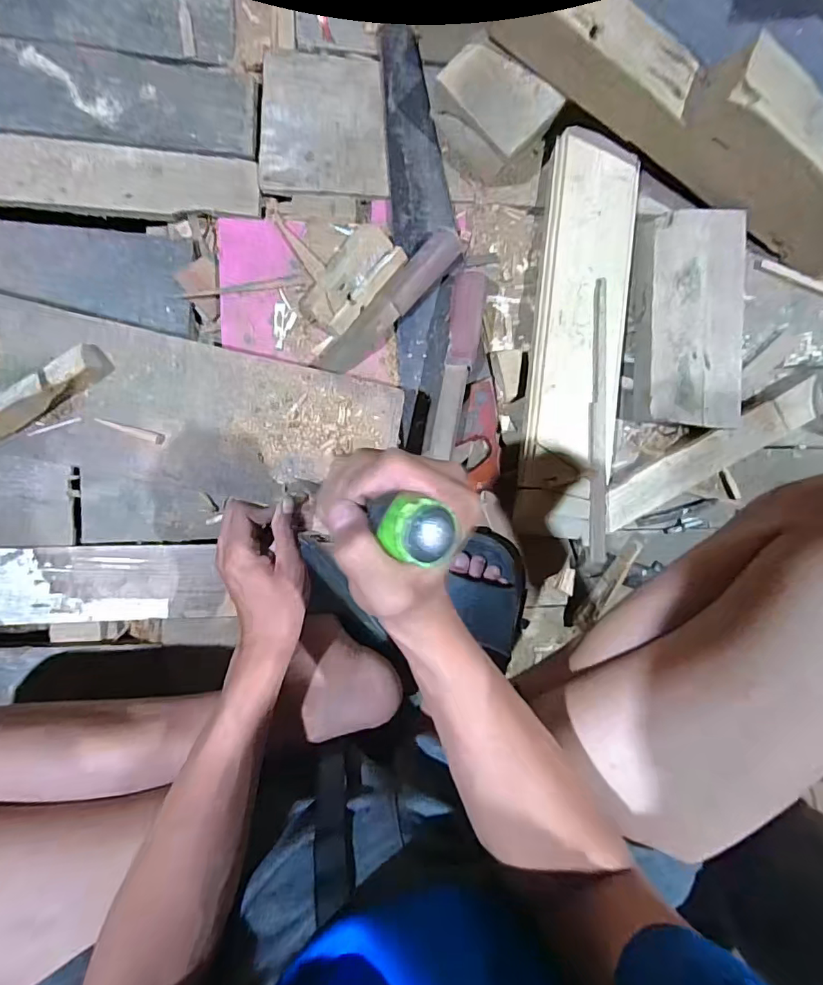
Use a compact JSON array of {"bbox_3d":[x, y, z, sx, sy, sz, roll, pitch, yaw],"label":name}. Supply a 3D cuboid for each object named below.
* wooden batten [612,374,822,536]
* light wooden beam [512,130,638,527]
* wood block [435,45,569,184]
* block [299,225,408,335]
[{"bbox_3d":[0.375,-0.047,0.616,0.306,0.034,0.054,-27,94,-5],"label":"wooden batten"},{"bbox_3d":[0.196,-0.177,0.567,0.104,0.047,0.458,7,91,-6],"label":"light wooden beam"},{"bbox_3d":[0.087,-0.413,0.530,0.127,0.083,0.088,40,87,-6],"label":"wood block"},{"bbox_3d":[-0.067,-0.243,0.550,0.064,0.026,0.126,41,87,-6],"label":"block"}]

